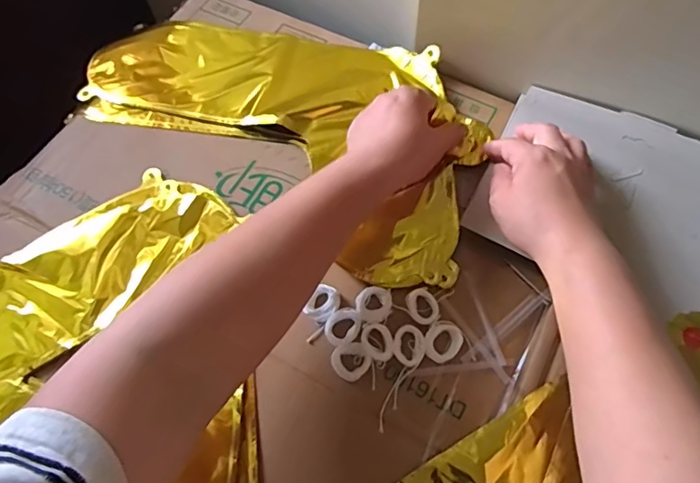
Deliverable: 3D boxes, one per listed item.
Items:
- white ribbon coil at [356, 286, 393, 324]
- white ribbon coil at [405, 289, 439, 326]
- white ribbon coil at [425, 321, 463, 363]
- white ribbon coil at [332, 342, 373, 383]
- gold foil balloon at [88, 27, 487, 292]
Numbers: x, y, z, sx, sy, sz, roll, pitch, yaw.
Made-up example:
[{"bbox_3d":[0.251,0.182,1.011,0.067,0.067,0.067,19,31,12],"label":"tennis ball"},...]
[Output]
[{"bbox_3d":[0.019,0.048,0.415,0.027,0.004,0.030,10,64,7],"label":"white ribbon coil"},{"bbox_3d":[0.056,0.050,0.414,0.024,0.004,0.029,-31,66,-13],"label":"white ribbon coil"},{"bbox_3d":[0.071,0.075,0.403,0.026,0.005,0.031,29,68,15],"label":"white ribbon coil"},{"bbox_3d":[0.000,0.089,0.399,0.026,0.005,0.028,-1,63,1],"label":"white ribbon coil"},{"bbox_3d":[-0.053,-0.130,0.513,0.415,0.031,0.213,32,67,17],"label":"gold foil balloon"}]

